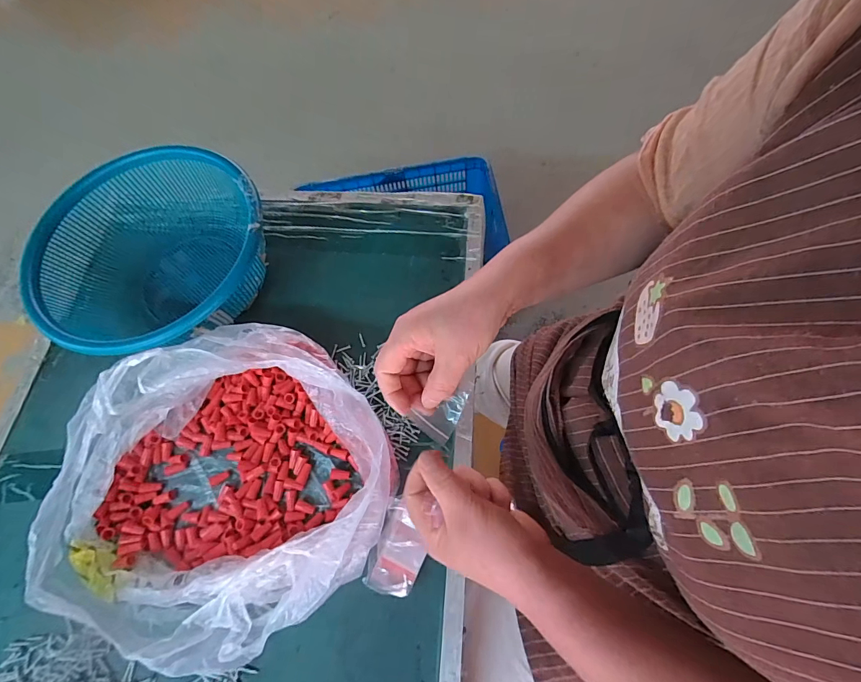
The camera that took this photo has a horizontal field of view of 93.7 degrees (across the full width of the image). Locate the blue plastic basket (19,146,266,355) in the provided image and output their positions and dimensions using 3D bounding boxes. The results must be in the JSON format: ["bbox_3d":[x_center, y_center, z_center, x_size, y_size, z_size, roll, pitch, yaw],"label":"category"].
[{"bbox_3d":[-0.340,-0.106,0.528,0.238,0.113,0.267,22,71,11],"label":"blue plastic basket"}]

